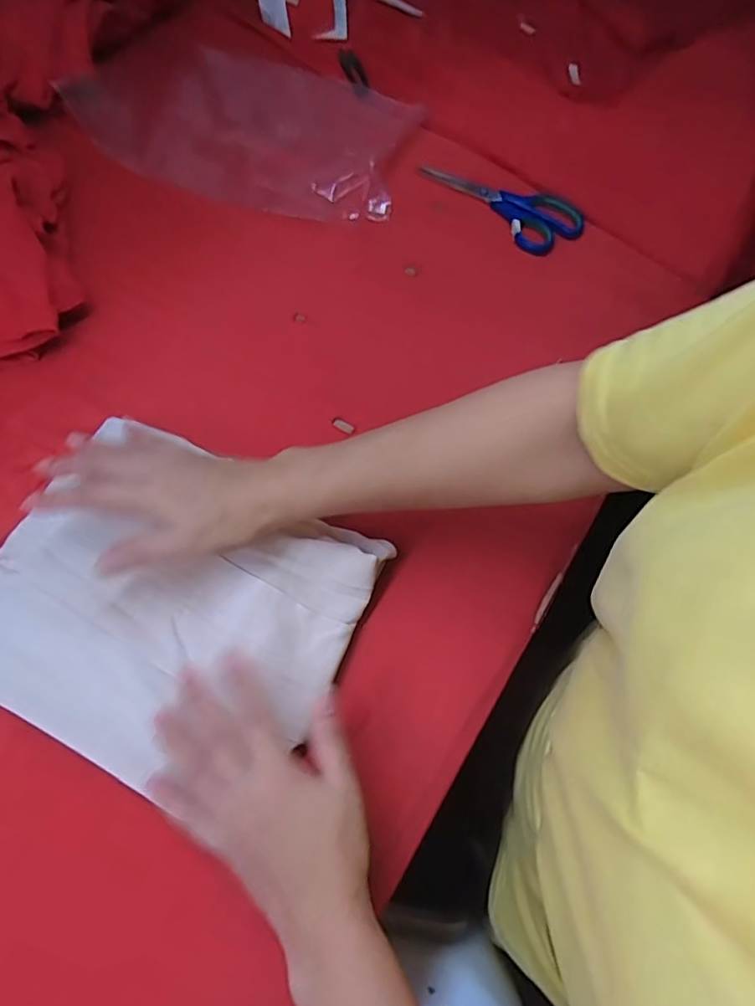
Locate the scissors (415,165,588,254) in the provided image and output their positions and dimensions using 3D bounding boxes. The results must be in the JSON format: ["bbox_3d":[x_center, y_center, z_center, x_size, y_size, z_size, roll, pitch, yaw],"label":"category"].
[{"bbox_3d":[0.125,-0.308,0.581,0.179,0.008,0.074,21,66,7],"label":"scissors"}]

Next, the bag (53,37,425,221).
[{"bbox_3d":[-0.128,-0.418,0.599,0.338,0.036,0.227,19,66,6],"label":"bag"}]

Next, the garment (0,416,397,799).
[{"bbox_3d":[-0.144,0.065,0.382,0.246,0.027,0.206,24,67,8],"label":"garment"}]

